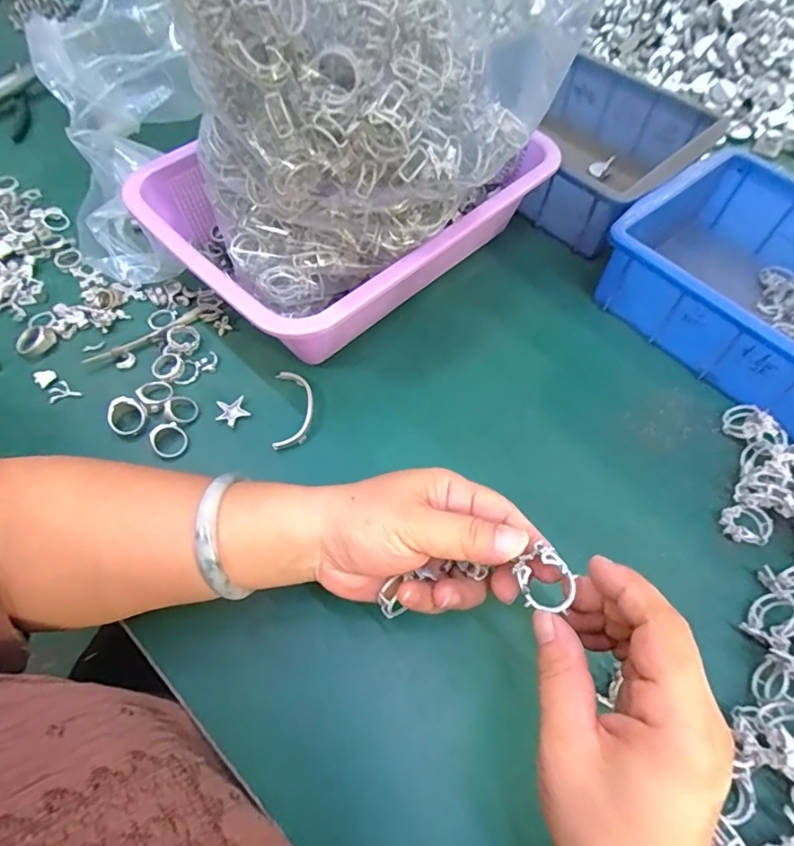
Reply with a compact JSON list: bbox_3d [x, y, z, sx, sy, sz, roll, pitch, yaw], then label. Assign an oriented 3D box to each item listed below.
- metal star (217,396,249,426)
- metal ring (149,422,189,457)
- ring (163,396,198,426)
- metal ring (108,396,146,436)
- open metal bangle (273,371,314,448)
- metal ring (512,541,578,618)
[{"bbox_3d":[-0.122,-0.009,0.368,0.023,0.006,0.021,-25,64,-14],"label":"metal star"},{"bbox_3d":[-0.160,0.012,0.352,0.024,0.011,0.023,0,61,0],"label":"metal ring"},{"bbox_3d":[-0.157,-0.010,0.363,0.022,0.013,0.021,-1,62,2],"label":"ring"},{"bbox_3d":[-0.194,-0.005,0.360,0.028,0.010,0.025,43,77,-11],"label":"metal ring"},{"bbox_3d":[-0.076,-0.011,0.369,0.027,0.007,0.065,-4,61,-3],"label":"open metal bangle"},{"bbox_3d":[0.069,0.073,0.231,0.025,0.010,0.028,-30,65,-12],"label":"metal ring"}]

